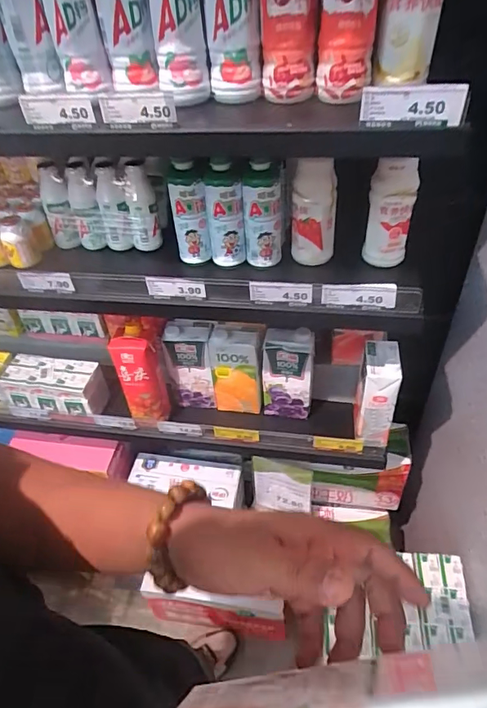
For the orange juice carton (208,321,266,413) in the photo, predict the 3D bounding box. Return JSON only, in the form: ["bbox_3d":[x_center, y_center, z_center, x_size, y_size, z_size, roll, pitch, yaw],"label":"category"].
[{"bbox_3d":[-0.009,0.032,0.936,0.102,0.198,0.065,6,44,11],"label":"orange juice carton"}]

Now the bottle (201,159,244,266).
[{"bbox_3d":[-0.028,-0.214,0.714,0.057,0.160,0.051,-6,43,-1],"label":"bottle"}]

